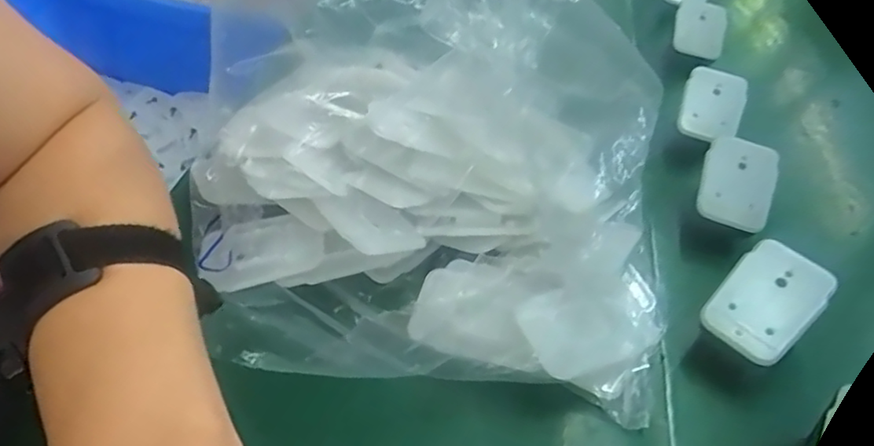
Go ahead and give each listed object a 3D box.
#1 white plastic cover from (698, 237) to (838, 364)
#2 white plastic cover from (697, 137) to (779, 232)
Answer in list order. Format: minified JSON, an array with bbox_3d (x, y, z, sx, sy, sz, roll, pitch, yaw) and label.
[{"bbox_3d":[0.168,0.039,0.309,0.064,0.007,0.043,-43,57,-16],"label":"white plastic cover"},{"bbox_3d":[0.187,-0.026,0.377,0.040,0.010,0.066,12,68,18],"label":"white plastic cover"}]

